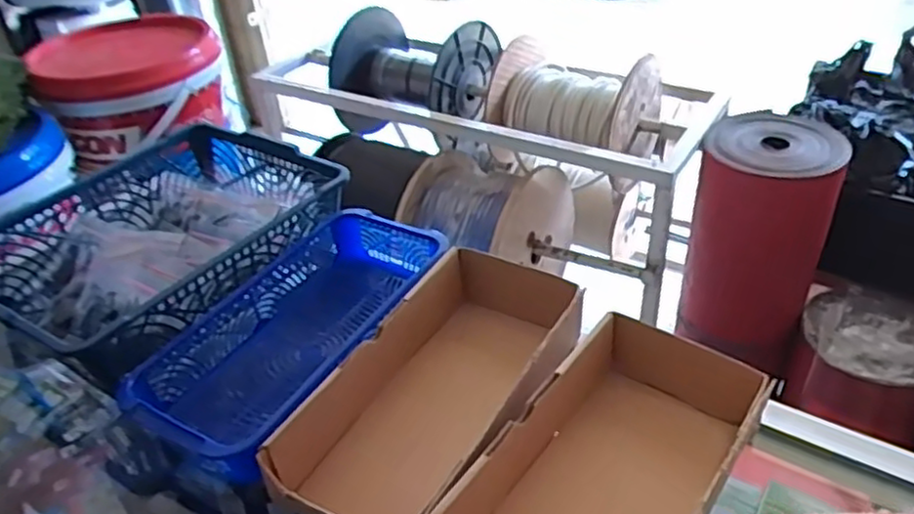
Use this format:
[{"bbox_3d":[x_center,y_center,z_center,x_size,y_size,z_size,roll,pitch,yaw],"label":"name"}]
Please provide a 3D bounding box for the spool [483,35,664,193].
[{"bbox_3d":[0.234,-0.288,1.379,0.300,0.209,0.220,22,44,32],"label":"spool"}]

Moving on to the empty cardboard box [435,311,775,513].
[{"bbox_3d":[0.089,0.137,0.423,0.122,0.056,0.244,21,44,32],"label":"empty cardboard box"}]

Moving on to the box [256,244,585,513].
[{"bbox_3d":[-0.010,0.100,0.492,0.125,0.070,0.244,17,42,27],"label":"box"}]

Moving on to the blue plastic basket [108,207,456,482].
[{"bbox_3d":[-0.117,0.064,0.565,0.147,0.072,0.276,16,41,26],"label":"blue plastic basket"}]

